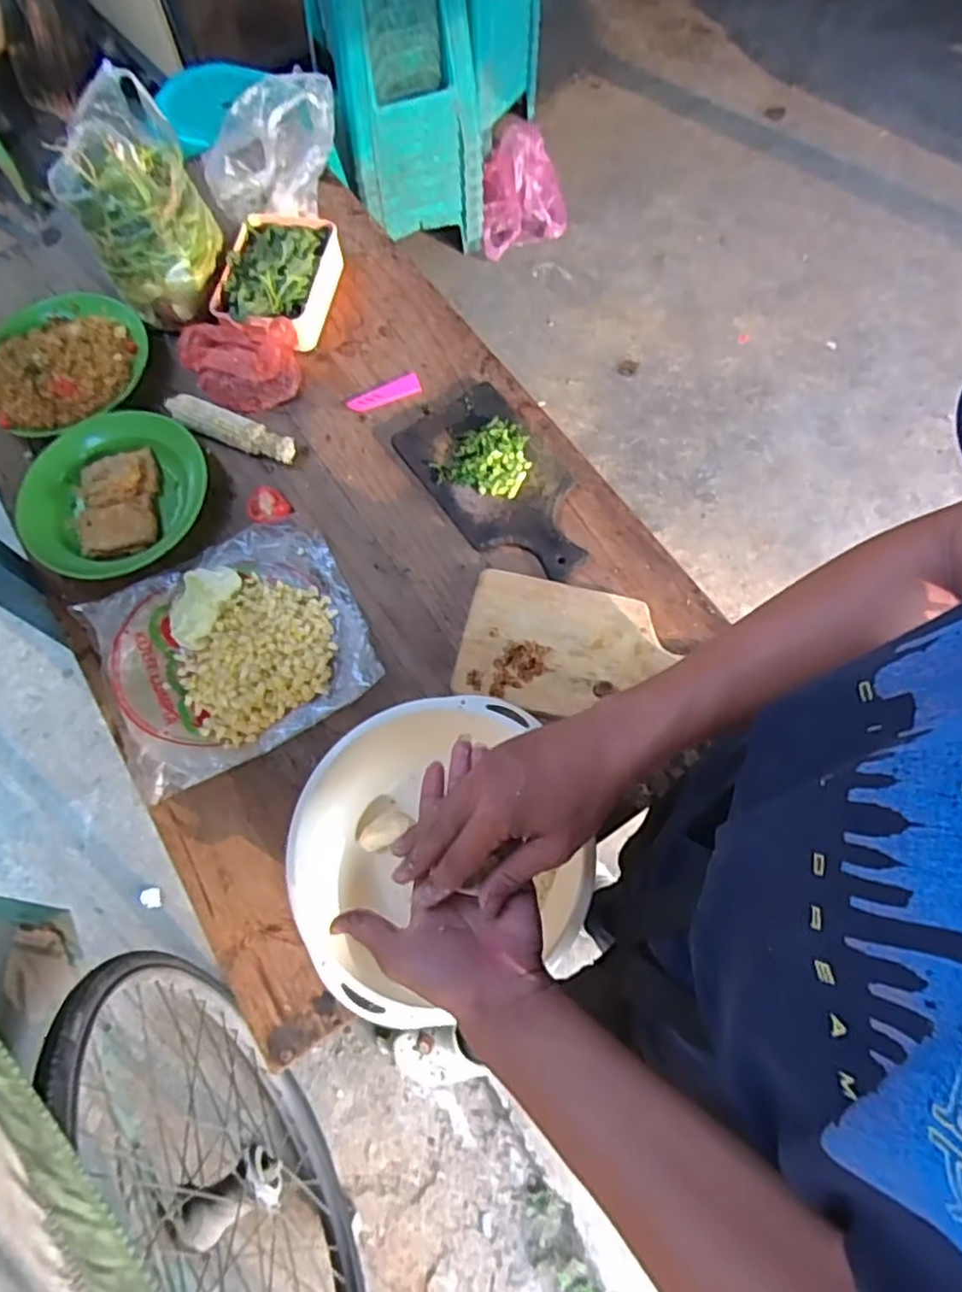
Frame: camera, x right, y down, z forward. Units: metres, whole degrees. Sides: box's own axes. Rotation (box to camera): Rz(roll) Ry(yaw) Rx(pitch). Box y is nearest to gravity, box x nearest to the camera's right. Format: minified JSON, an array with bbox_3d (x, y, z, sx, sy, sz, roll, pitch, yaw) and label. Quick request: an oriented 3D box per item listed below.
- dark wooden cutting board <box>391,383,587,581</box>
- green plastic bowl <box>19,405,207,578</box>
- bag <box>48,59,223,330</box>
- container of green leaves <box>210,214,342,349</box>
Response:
[{"bbox_3d":[0.021,-0.184,0.759,0.137,0.011,0.261,-31,72,-13],"label":"dark wooden cutting board"},{"bbox_3d":[-0.412,-0.169,0.771,0.212,0.042,0.188,-40,75,-16],"label":"green plastic bowl"},{"bbox_3d":[-0.404,-0.524,0.800,0.142,0.171,0.185,-22,71,-10],"label":"bag"},{"bbox_3d":[-0.249,-0.471,0.851,0.139,0.058,0.184,9,68,2],"label":"container of green leaves"}]

